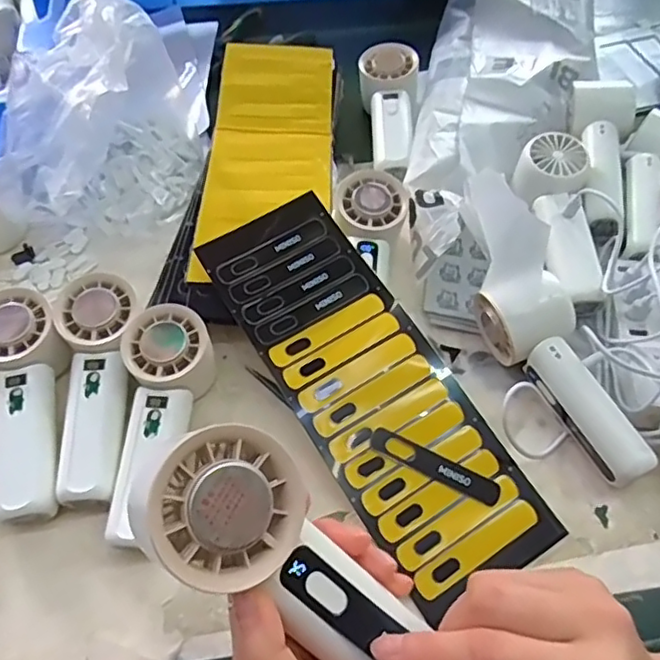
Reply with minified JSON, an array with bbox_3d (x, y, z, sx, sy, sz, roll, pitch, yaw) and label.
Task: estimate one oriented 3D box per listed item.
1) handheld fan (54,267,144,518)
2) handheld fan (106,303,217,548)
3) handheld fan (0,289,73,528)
[{"bbox_3d":[-0.154,0.041,0.418,0.052,0.049,0.156,-9,57,-3],"label":"handheld fan"},{"bbox_3d":[-0.114,0.047,0.408,0.057,0.050,0.120,6,58,7],"label":"handheld fan"},{"bbox_3d":[-0.199,0.048,0.412,0.057,0.049,0.151,-18,58,-8],"label":"handheld fan"}]

